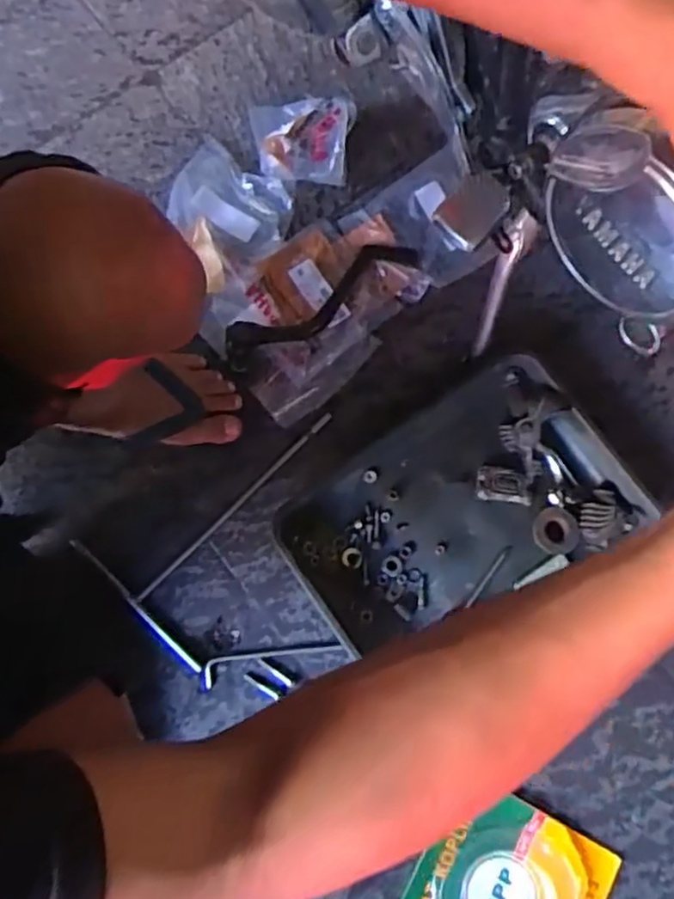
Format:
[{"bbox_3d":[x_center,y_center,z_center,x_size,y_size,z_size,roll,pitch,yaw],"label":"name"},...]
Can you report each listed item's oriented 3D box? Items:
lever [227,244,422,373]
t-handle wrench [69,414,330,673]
[{"bbox_3d":[-0.016,-0.172,0.787,0.257,0.034,0.066,-34,81,-8],"label":"lever"},{"bbox_3d":[-0.115,0.067,0.744,0.182,0.011,0.290,44,80,7],"label":"t-handle wrench"}]

